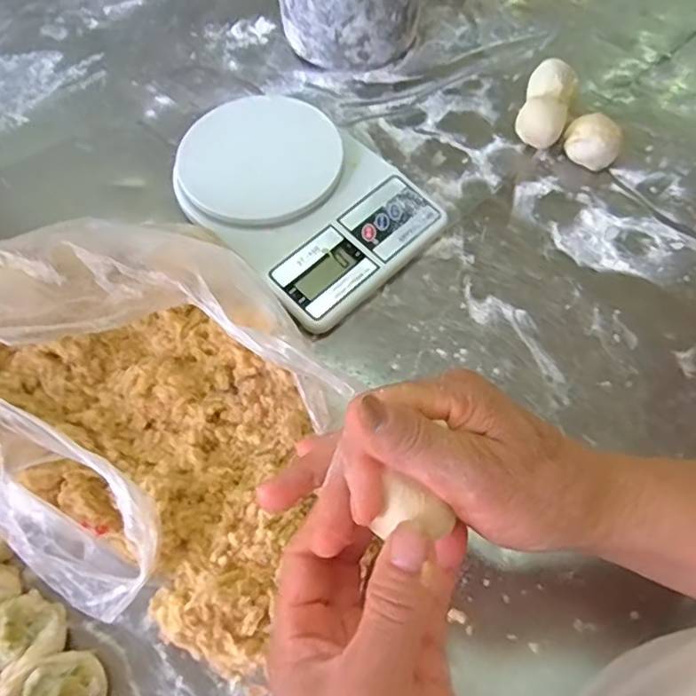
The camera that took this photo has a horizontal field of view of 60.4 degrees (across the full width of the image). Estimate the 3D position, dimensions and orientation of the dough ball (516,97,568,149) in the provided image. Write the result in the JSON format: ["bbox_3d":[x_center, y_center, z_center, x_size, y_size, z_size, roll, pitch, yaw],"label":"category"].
[{"bbox_3d":[0.170,-0.198,0.529,0.039,0.038,0.036,0,62,0],"label":"dough ball"}]

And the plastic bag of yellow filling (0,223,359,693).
[{"bbox_3d":[-0.137,0.028,0.364,0.246,0.126,0.213,22,64,12],"label":"plastic bag of yellow filling"}]

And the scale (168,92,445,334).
[{"bbox_3d":[-0.040,-0.125,0.493,0.148,0.039,0.202,-41,69,-19],"label":"scale"}]

